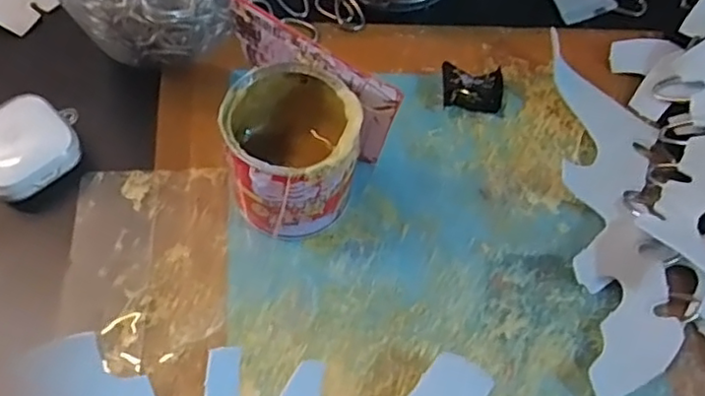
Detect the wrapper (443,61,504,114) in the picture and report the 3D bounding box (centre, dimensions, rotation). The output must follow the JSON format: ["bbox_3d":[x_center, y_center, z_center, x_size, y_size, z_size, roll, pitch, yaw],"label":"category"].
[{"bbox_3d":[0.074,-0.068,0.392,0.036,0.017,0.026,5,61,-1],"label":"wrapper"}]

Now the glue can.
[{"bbox_3d":[-0.032,-0.021,0.330,0.063,0.073,0.066,2,61,-3],"label":"glue can"}]

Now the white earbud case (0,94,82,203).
[{"bbox_3d":[-0.180,-0.029,0.355,0.050,0.023,0.058,42,67,18],"label":"white earbud case"}]

